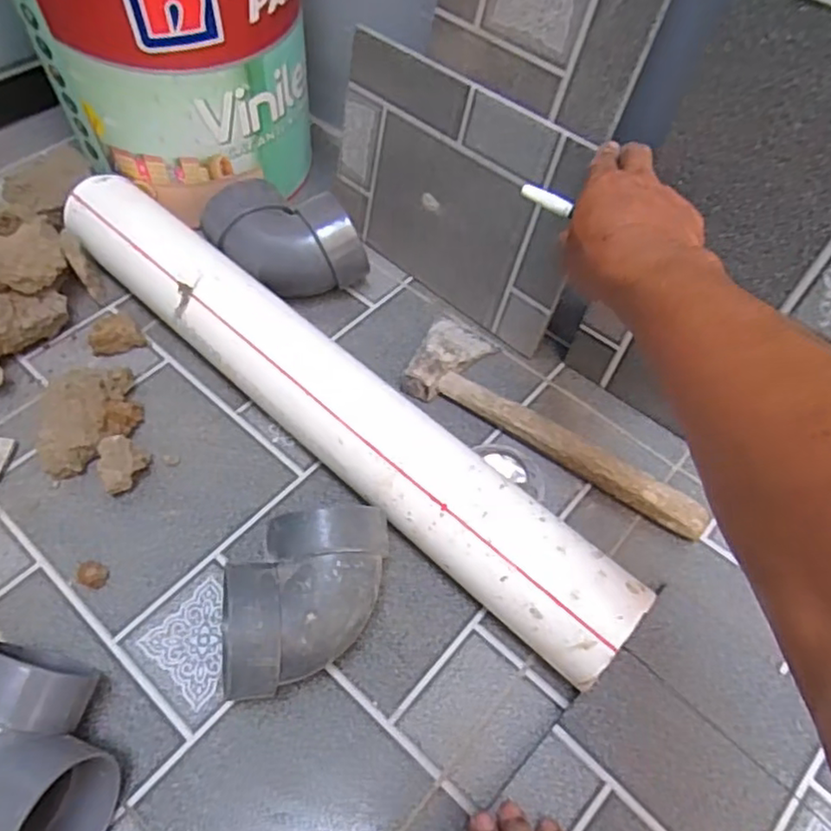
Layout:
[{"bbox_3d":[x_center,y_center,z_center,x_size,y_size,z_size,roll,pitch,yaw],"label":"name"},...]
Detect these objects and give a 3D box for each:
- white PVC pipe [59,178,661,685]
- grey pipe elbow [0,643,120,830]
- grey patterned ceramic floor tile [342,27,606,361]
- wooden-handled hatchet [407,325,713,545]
[{"bbox_3d":[-0.103,-0.018,0.585,0.667,0.089,0.085,38,62,20],"label":"white PVC pipe"},{"bbox_3d":[-0.249,0.223,0.413,0.107,0.088,0.122,15,56,9],"label":"grey pipe elbow"},{"bbox_3d":[0.031,-0.221,0.651,0.295,0.211,0.010,39,49,22],"label":"grey patterned ceramic floor tile"},{"bbox_3d":[0.135,-0.002,0.620,0.310,0.027,0.108,27,59,16],"label":"wooden-handled hatchet"}]

